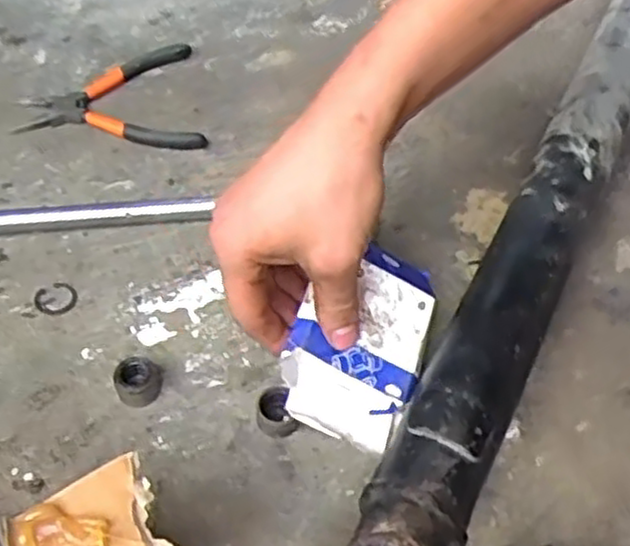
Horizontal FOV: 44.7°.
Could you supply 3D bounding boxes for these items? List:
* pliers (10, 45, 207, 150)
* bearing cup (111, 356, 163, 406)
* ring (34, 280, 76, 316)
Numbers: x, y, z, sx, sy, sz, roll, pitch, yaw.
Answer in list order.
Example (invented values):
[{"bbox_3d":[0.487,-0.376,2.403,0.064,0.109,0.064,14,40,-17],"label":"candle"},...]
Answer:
[{"bbox_3d":[-0.163,-0.137,0.604,0.136,0.010,0.113,-9,55,-8],"label":"pliers"},{"bbox_3d":[-0.101,0.062,0.439,0.025,0.017,0.026,1,54,-1],"label":"bearing cup"},{"bbox_3d":[-0.164,0.015,0.486,0.026,0.004,0.025,1,54,-1],"label":"ring"}]

